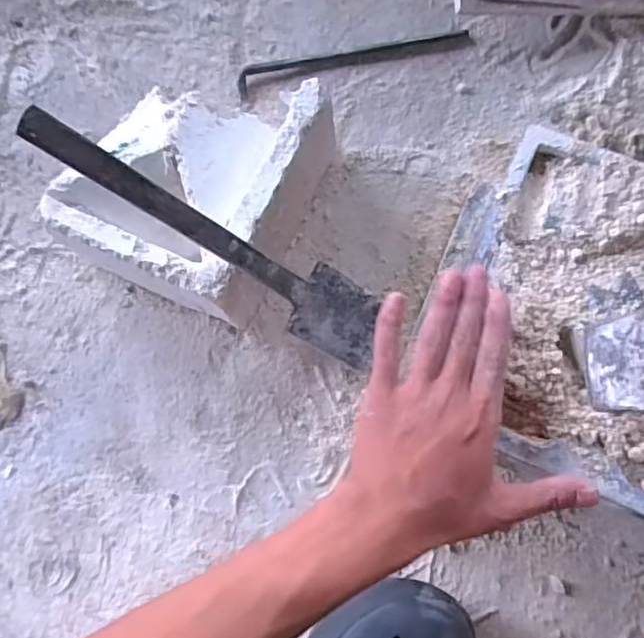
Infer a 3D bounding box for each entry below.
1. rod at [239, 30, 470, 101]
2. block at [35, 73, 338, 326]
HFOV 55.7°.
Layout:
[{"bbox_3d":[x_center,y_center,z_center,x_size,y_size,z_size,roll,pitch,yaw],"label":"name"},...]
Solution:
[{"bbox_3d":[0.029,-0.257,0.597,0.228,0.011,0.031,-13,81,3],"label":"rod"},{"bbox_3d":[-0.105,-0.117,0.527,0.178,0.117,0.196,23,84,7],"label":"block"}]

